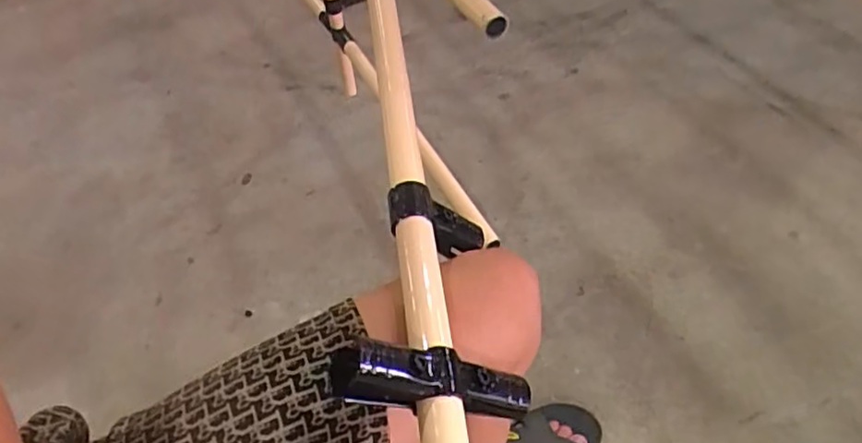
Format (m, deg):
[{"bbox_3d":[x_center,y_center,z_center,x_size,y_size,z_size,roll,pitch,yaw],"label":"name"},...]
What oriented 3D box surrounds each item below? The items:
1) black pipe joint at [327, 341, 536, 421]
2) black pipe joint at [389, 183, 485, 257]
[{"bbox_3d":[0.004,0.099,0.400,0.138,0.036,0.030,17,43,-30],"label":"black pipe joint"},{"bbox_3d":[0.004,0.005,0.479,0.081,0.032,0.034,33,47,-25],"label":"black pipe joint"}]

